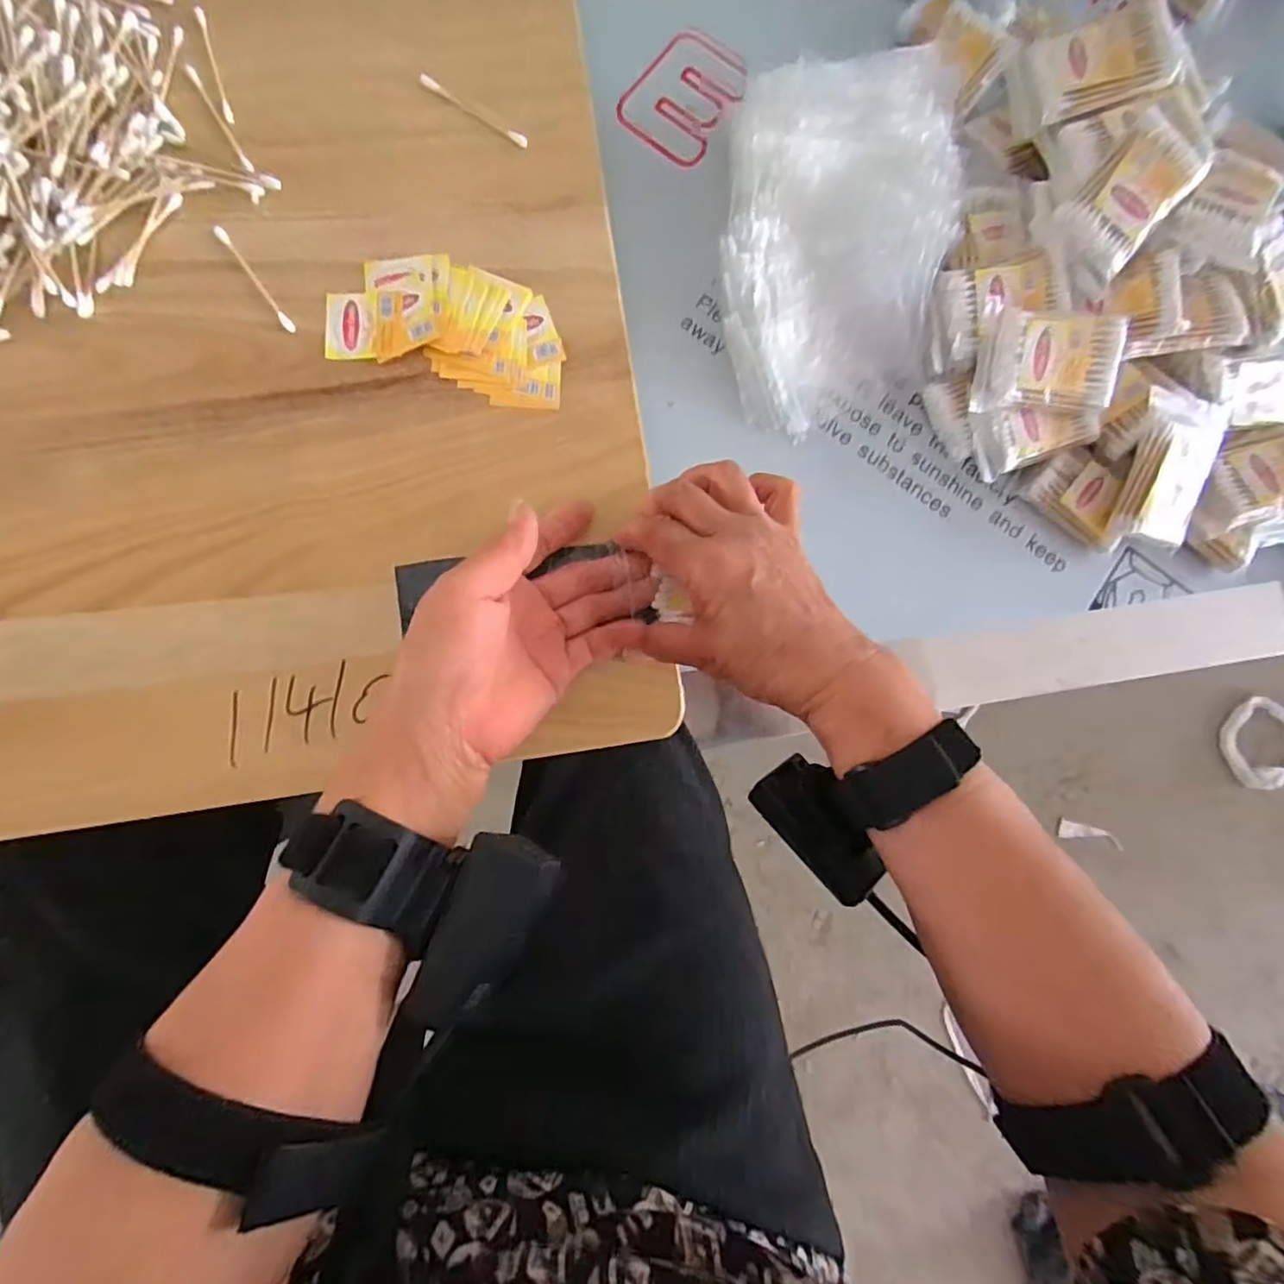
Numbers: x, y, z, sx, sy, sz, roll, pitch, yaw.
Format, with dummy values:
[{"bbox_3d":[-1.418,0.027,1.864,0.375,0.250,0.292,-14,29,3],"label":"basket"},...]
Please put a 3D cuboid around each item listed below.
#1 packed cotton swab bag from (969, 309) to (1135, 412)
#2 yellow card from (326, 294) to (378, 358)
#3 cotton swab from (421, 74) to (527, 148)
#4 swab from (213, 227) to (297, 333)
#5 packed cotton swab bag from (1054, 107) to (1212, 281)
[{"bbox_3d":[0.256,-0.176,0.389,0.085,0.016,0.057,0,106,0],"label":"packed cotton swab bag"},{"bbox_3d":[-0.163,-0.177,0.347,0.027,0.004,0.037,0,85,-7],"label":"yellow card"},{"bbox_3d":[-0.100,-0.315,0.367,0.072,0.004,0.006,31,82,-3],"label":"cotton swab"},{"bbox_3d":[-0.214,-0.201,0.343,0.006,0.004,0.071,-36,90,-9],"label":"swab"},{"bbox_3d":[0.302,-0.277,0.378,0.052,0.019,0.091,39,98,-10],"label":"packed cotton swab bag"}]

